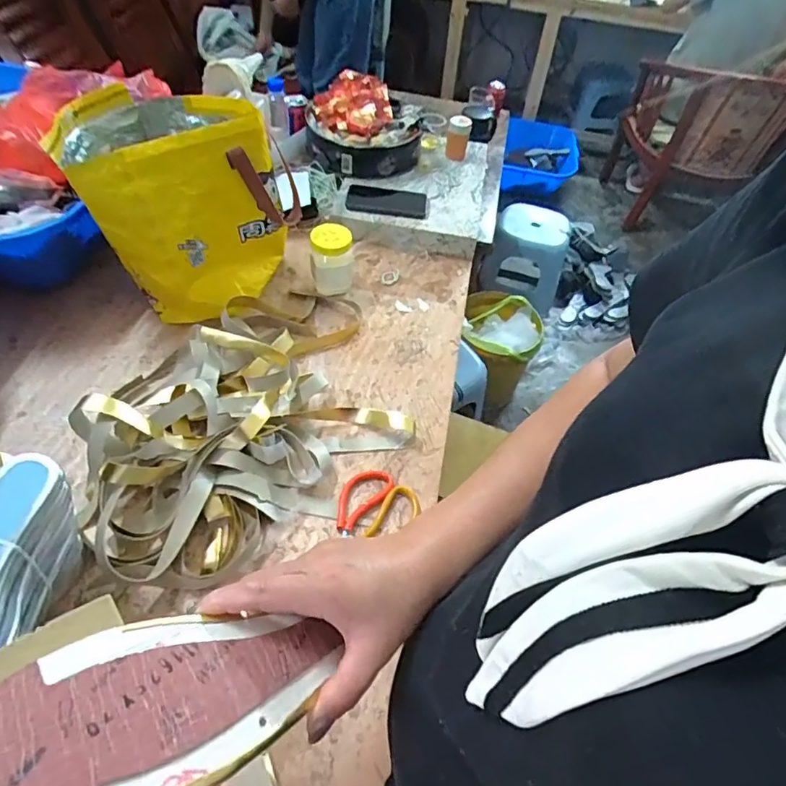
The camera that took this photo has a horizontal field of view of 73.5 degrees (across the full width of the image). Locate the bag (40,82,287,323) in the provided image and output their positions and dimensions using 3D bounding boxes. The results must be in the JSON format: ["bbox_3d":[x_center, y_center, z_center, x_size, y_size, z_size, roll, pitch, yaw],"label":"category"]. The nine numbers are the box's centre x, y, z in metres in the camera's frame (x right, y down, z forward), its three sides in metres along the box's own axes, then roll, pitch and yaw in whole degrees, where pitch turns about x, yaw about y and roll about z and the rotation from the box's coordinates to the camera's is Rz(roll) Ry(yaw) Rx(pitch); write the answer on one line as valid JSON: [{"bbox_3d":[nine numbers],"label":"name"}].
[{"bbox_3d":[-0.347,-0.310,0.856,0.285,0.249,0.284,-29,59,-26],"label":"bag"}]

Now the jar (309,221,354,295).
[{"bbox_3d":[-0.109,-0.237,0.944,0.068,0.123,0.066,3,51,-4],"label":"jar"}]

